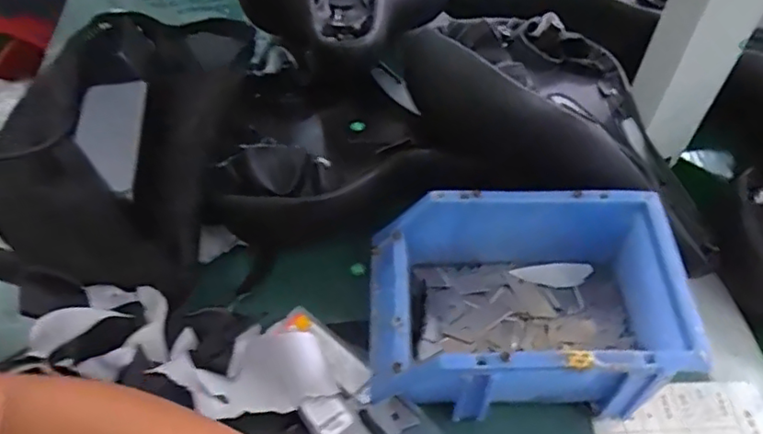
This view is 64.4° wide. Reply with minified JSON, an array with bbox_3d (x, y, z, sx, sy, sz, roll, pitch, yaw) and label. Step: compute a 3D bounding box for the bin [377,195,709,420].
[{"bbox_3d":[0.082,0.053,0.372,0.177,0.074,0.119,1,53,0],"label":"bin"}]

